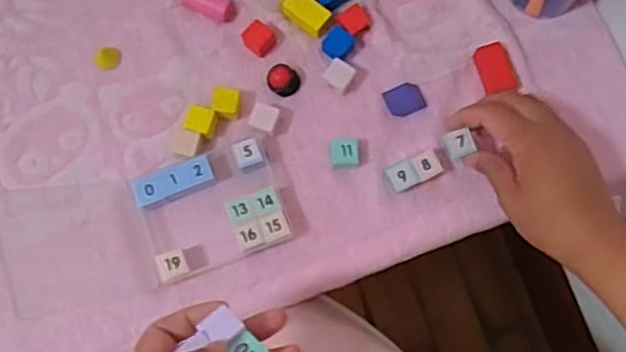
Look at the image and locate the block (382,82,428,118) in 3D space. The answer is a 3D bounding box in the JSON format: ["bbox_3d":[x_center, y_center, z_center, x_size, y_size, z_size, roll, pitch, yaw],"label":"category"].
[{"bbox_3d":[0.075,-0.063,0.549,0.032,0.012,0.026,-27,79,-6],"label":"block"}]

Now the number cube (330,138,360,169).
[{"bbox_3d":[0.026,-0.018,0.533,0.022,0.018,0.022,-1,77,0],"label":"number cube"}]

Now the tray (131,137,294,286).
[{"bbox_3d":[-0.079,0.025,0.524,0.107,0.023,0.087,-20,78,-4],"label":"tray"}]

